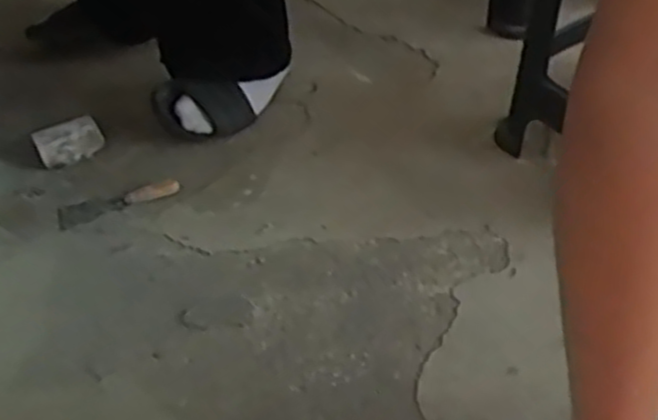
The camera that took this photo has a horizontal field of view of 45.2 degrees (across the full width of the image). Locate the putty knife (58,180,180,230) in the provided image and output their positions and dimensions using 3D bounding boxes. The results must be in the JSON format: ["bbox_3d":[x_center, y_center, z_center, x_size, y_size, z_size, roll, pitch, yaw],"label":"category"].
[{"bbox_3d":[-0.322,-0.012,1.212,0.184,0.014,0.041,-18,43,-14],"label":"putty knife"}]

